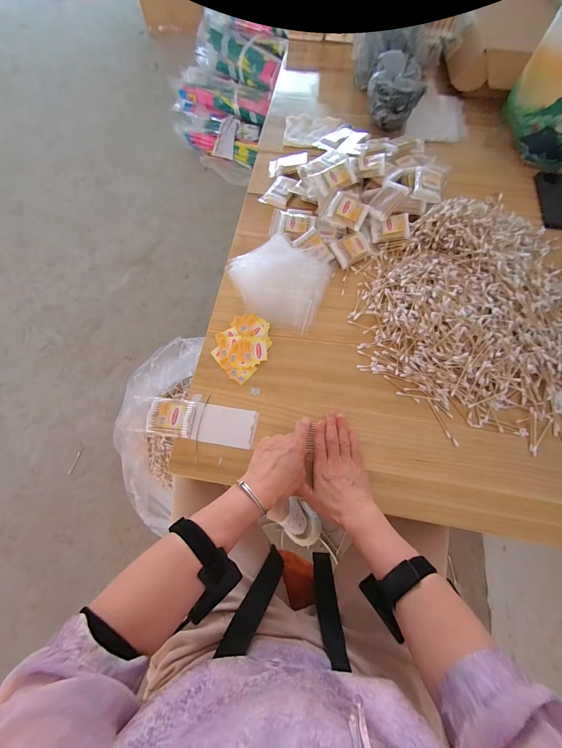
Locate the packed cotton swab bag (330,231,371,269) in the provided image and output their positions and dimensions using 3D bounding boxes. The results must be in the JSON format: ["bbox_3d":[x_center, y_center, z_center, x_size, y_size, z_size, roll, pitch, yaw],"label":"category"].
[{"bbox_3d":[0.139,-0.248,0.580,0.067,0.023,0.052,-30,86,-15],"label":"packed cotton swab bag"}]

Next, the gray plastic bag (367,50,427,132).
[{"bbox_3d":[0.263,-0.662,0.688,0.107,0.096,0.121,-21,70,-7],"label":"gray plastic bag"}]

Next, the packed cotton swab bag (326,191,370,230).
[{"bbox_3d":[0.133,-0.321,0.580,0.068,0.027,0.061,25,71,10],"label":"packed cotton swab bag"}]

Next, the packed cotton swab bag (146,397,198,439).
[{"bbox_3d":[-0.184,0.071,0.491,0.077,0.011,0.060,8,69,4],"label":"packed cotton swab bag"}]

